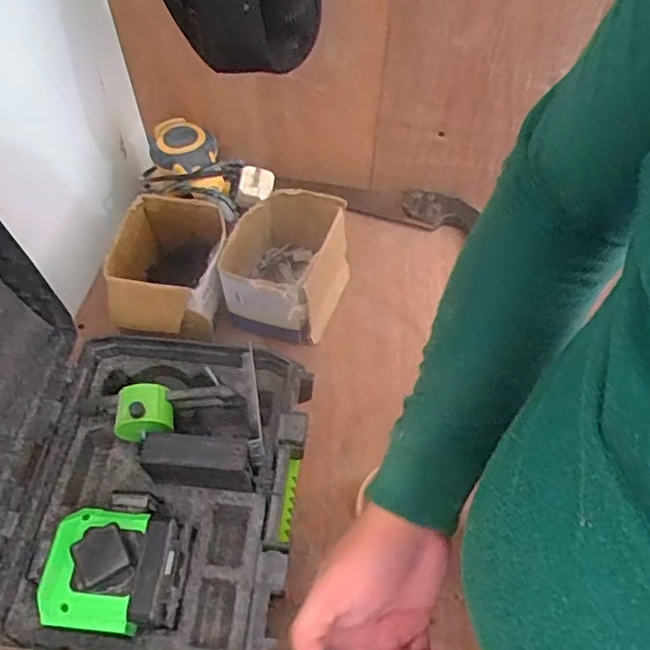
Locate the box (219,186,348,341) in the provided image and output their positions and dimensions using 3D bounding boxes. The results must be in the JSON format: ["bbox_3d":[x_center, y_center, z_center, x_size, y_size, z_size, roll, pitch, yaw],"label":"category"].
[{"bbox_3d":[-0.043,-0.069,0.675,0.122,0.103,0.154,16,57,9],"label":"box"}]

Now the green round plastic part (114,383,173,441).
[{"bbox_3d":[-0.163,0.079,0.539,0.050,0.044,0.047,-2,56,-3],"label":"green round plastic part"}]

